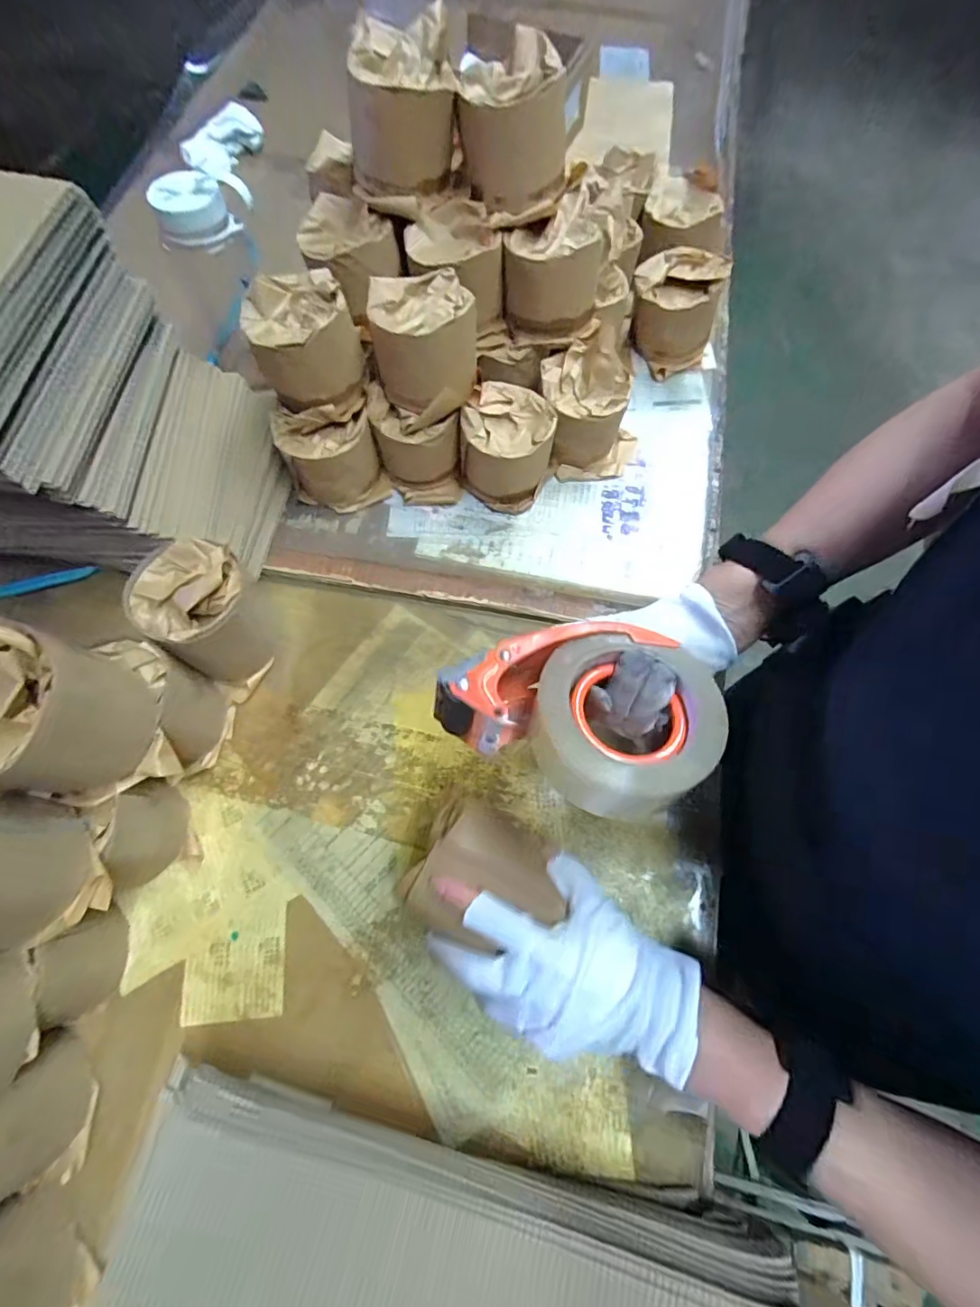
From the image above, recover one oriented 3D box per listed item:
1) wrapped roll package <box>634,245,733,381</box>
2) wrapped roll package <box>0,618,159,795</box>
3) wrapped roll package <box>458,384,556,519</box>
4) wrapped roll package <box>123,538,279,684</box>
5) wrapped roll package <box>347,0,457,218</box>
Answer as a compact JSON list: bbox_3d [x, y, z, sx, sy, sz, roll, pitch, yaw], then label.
[{"bbox_3d":[0.221,-0.415,0.634,0.101,0.096,0.114,18,70,7],"label":"wrapped roll package"},{"bbox_3d":[-0.302,0.037,0.349,0.107,0.115,0.106,22,71,8],"label":"wrapped roll package"},{"bbox_3d":[0.021,-0.215,0.554,0.089,0.092,0.098,32,73,13],"label":"wrapped roll package"},{"bbox_3d":[-0.257,-0.040,0.480,0.101,0.105,0.093,30,73,12],"label":"wrapped roll package"},{"bbox_3d":[-0.079,-0.487,0.477,0.094,0.089,0.116,0,69,0],"label":"wrapped roll package"}]

